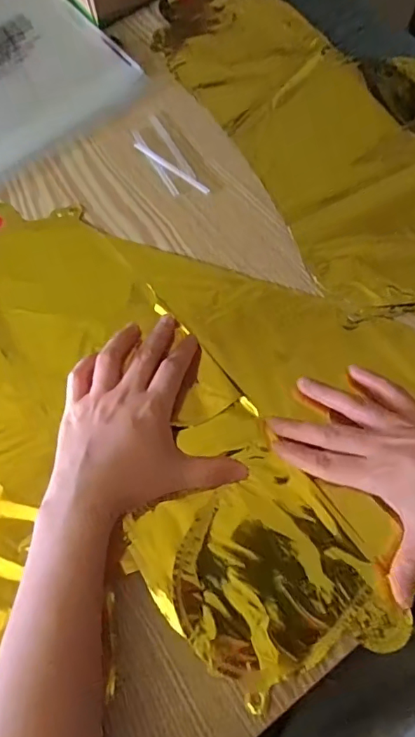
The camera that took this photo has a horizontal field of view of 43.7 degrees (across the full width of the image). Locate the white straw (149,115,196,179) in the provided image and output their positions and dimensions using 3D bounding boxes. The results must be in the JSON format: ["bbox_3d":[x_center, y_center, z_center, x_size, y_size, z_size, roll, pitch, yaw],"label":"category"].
[{"bbox_3d":[-0.031,-0.195,0.454,0.008,0.004,0.075,-28,72,-7],"label":"white straw"}]

